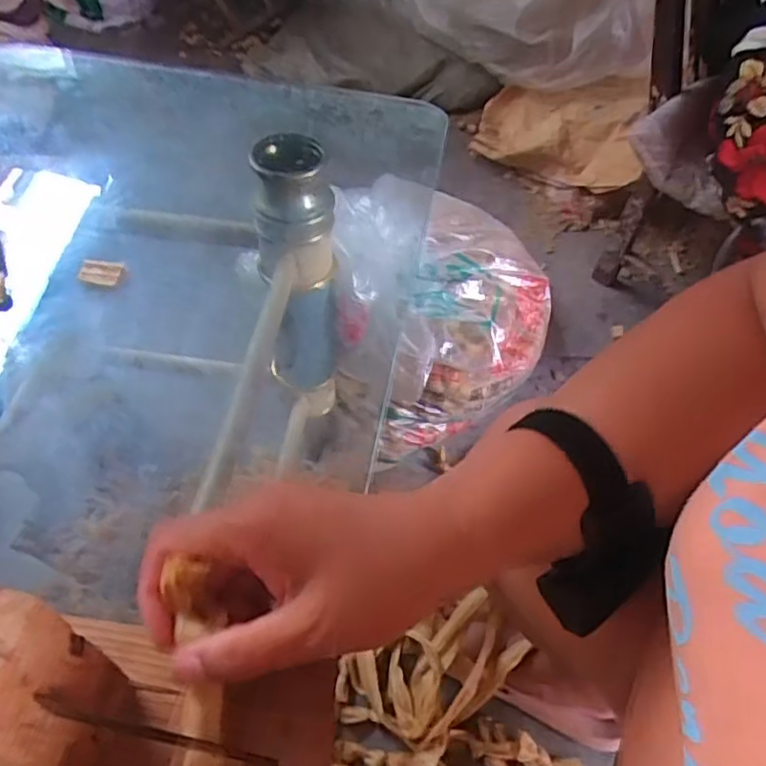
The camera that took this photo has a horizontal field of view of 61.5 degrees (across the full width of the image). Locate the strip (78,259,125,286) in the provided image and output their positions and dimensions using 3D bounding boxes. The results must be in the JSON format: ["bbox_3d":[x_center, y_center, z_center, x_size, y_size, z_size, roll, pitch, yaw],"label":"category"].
[{"bbox_3d":[-0.204,-0.080,0.465,0.031,0.005,0.020,9,52,3],"label":"strip"}]

